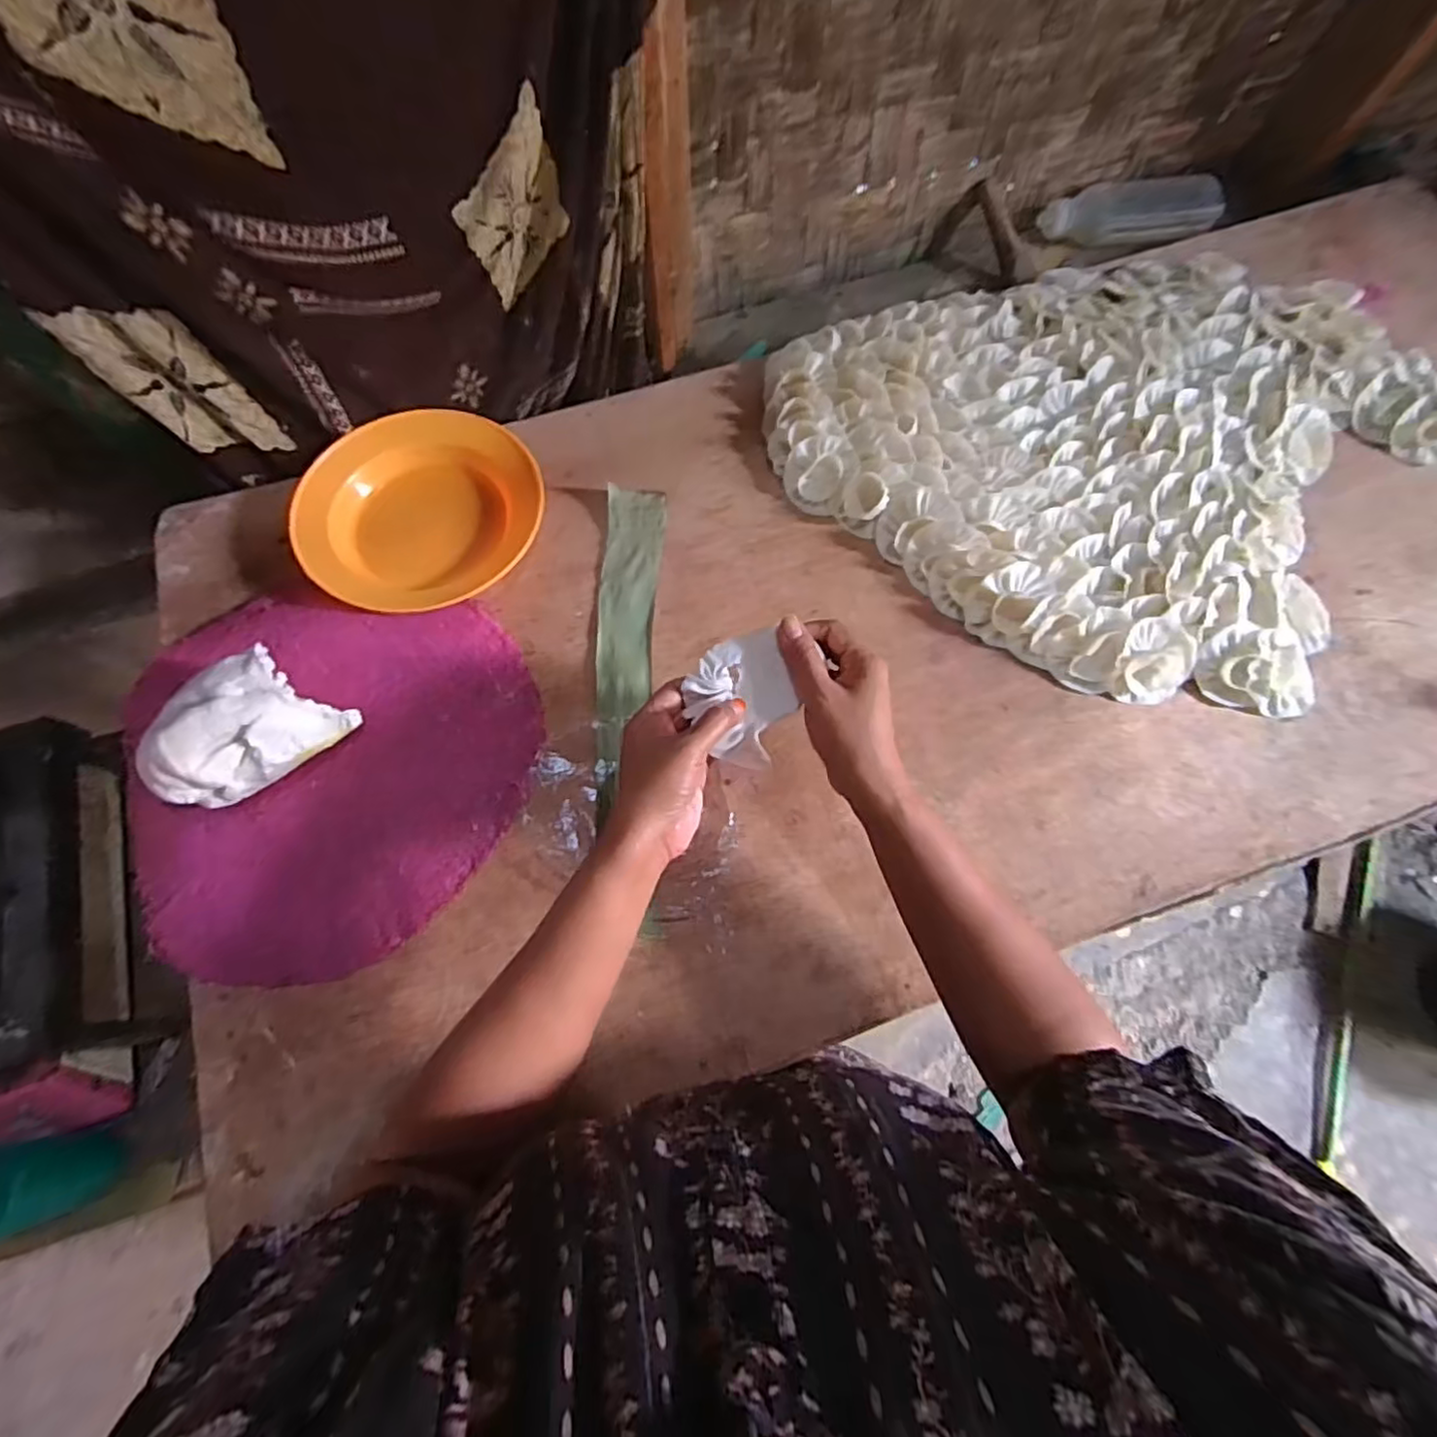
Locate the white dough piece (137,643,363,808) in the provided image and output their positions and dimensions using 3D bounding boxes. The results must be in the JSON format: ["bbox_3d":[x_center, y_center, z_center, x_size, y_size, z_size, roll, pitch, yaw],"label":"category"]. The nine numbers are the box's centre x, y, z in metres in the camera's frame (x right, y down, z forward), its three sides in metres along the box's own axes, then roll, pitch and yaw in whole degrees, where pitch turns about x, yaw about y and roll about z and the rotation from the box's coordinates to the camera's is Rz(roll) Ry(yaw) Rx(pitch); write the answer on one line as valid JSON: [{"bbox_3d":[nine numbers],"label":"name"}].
[{"bbox_3d":[-0.370,0.012,0.522,0.091,0.081,0.132,41,76,13],"label":"white dough piece"}]

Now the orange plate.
[{"bbox_3d":[-0.277,-0.194,0.627,0.201,0.036,0.210,0,71,1],"label":"orange plate"}]

